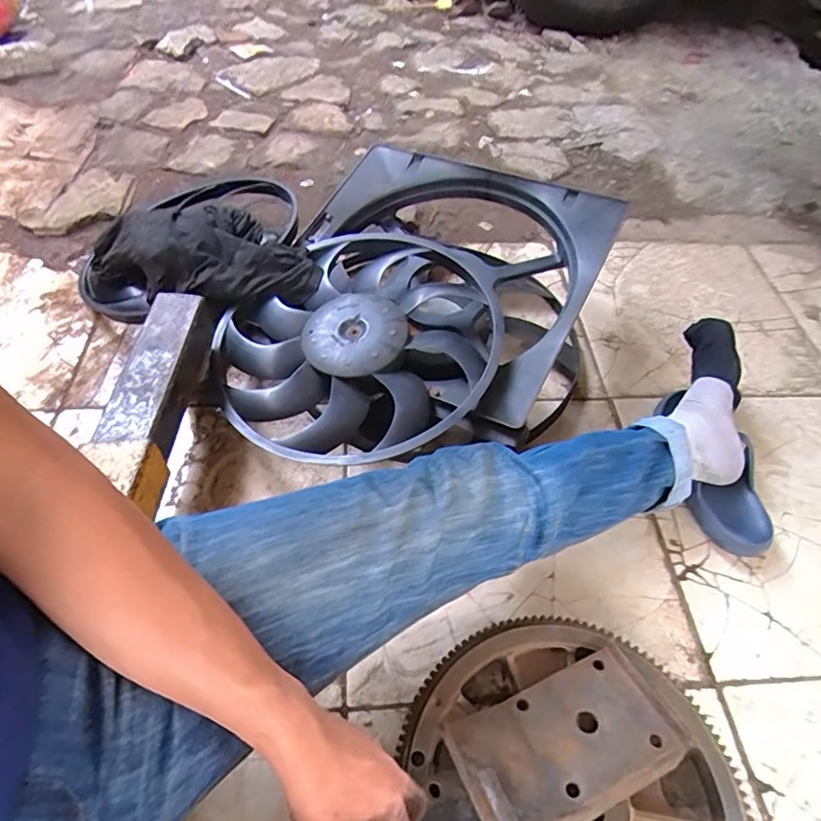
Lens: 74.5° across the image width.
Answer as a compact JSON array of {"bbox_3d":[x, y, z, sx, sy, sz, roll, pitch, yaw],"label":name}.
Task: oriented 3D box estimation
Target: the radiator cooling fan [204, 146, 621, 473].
[{"bbox_3d":[0.012,-0.146,0.790,0.490,0.205,0.564,22,54,12],"label":"radiator cooling fan"}]

